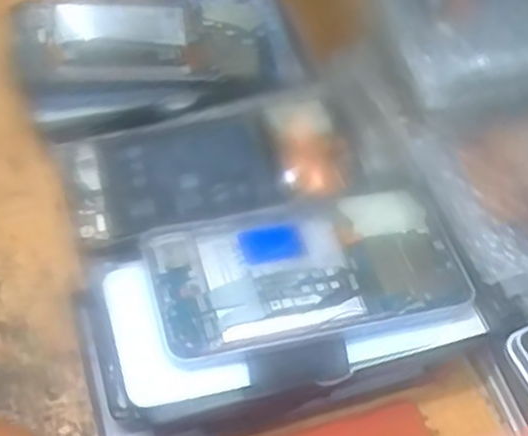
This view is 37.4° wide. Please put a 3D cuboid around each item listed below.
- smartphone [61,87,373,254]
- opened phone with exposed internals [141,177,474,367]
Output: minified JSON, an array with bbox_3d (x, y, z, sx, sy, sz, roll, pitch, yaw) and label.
[{"bbox_3d":[-0.029,-0.028,0.438,0.159,0.014,0.087,-12,54,-10],"label":"smartphone"},{"bbox_3d":[0.022,0.024,0.389,0.153,0.006,0.078,-10,60,-17],"label":"opened phone with exposed internals"}]

